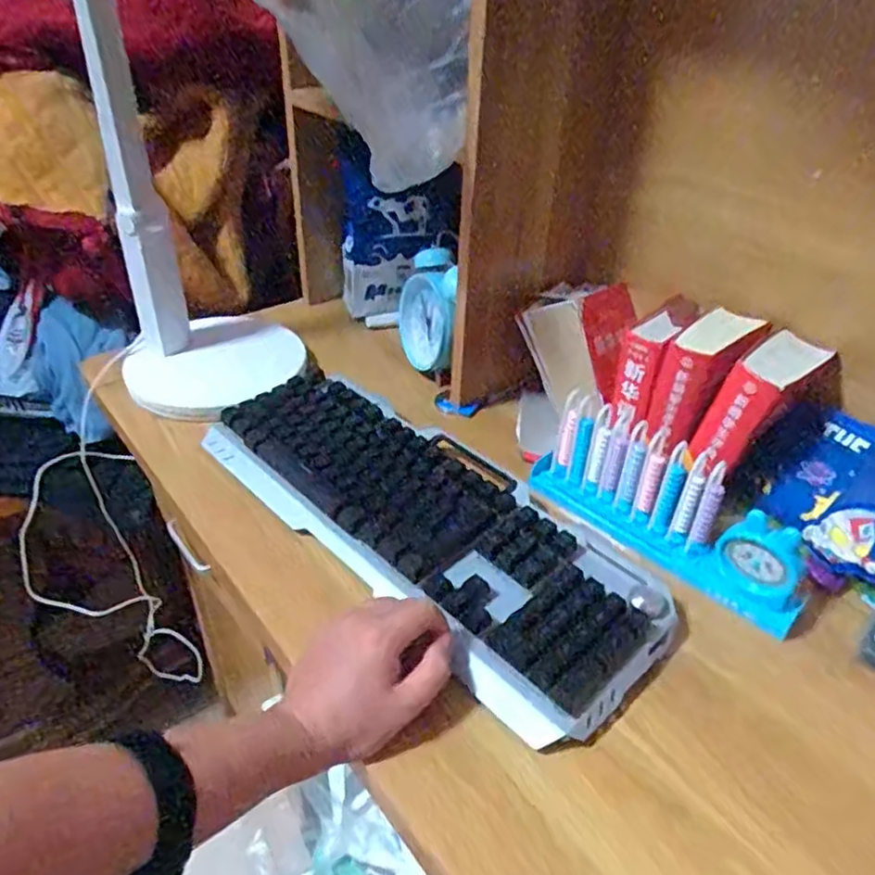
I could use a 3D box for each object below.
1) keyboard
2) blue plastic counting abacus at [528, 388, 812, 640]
[{"bbox_3d":[-0.021,0.060,0.566,0.423,0.033,0.154,33,46,33],"label":"keyboard"},{"bbox_3d":[0.186,0.054,0.549,0.046,0.089,0.230,-26,45,-33],"label":"blue plastic counting abacus"}]

